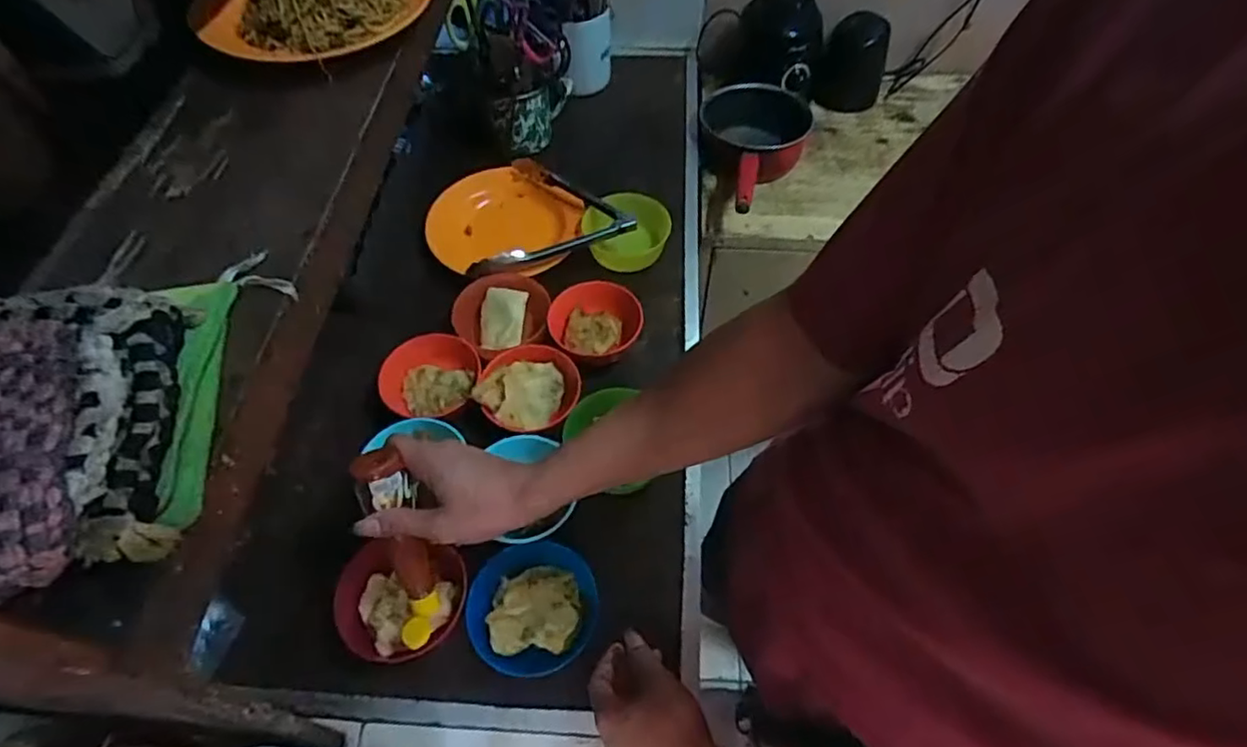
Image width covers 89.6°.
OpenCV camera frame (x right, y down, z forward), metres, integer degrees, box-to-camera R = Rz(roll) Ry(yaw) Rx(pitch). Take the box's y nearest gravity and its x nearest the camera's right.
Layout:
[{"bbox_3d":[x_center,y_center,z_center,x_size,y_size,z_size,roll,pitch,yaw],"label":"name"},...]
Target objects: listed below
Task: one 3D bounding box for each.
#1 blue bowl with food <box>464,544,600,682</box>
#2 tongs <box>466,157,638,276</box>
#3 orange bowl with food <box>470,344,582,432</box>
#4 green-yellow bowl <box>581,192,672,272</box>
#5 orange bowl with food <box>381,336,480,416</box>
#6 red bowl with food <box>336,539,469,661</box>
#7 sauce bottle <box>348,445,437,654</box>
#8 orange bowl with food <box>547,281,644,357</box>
[{"bbox_3d":[-0.083,0.224,0.590,0.115,0.055,0.110,0,57,0],"label":"blue bowl with food"},{"bbox_3d":[-0.119,-0.229,0.856,0.218,0.031,0.200,-17,58,-11],"label":"tongs"},{"bbox_3d":[-0.106,0.018,0.705,0.096,0.055,0.103,14,58,10],"label":"orange bowl with food"},{"bbox_3d":[0.005,-0.192,0.847,0.114,0.059,0.090,-13,58,-8],"label":"green-yellow bowl"},{"bbox_3d":[-0.221,0.008,0.717,0.114,0.052,0.096,-18,59,-11],"label":"orange bowl with food"},{"bbox_3d":[-0.208,0.211,0.595,0.119,0.051,0.114,0,57,0],"label":"red bowl with food"},{"bbox_3d":[-0.186,0.144,0.530,0.037,0.168,0.048,-10,17,-6],"label":"sauce bottle"},{"bbox_3d":[-0.030,-0.055,0.759,0.111,0.060,0.094,-14,58,-8],"label":"orange bowl with food"}]

